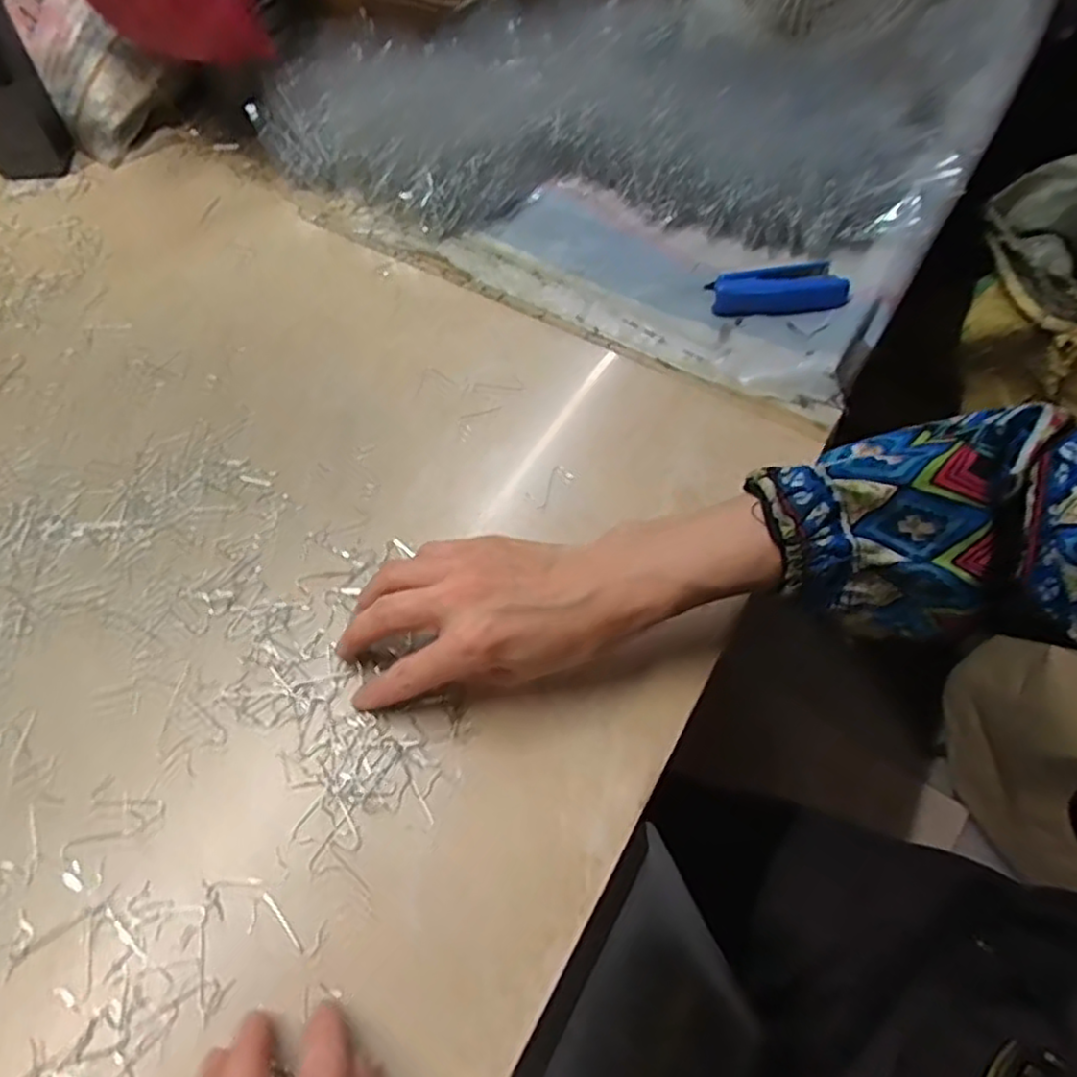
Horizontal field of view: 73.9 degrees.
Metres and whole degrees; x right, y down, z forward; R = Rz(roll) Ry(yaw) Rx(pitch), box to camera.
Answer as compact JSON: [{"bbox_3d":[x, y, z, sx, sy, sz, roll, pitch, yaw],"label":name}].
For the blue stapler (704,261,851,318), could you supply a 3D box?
[{"bbox_3d":[0.188,-0.193,0.555,0.098,0.026,0.045,-7,59,-8],"label":"blue stapler"}]

